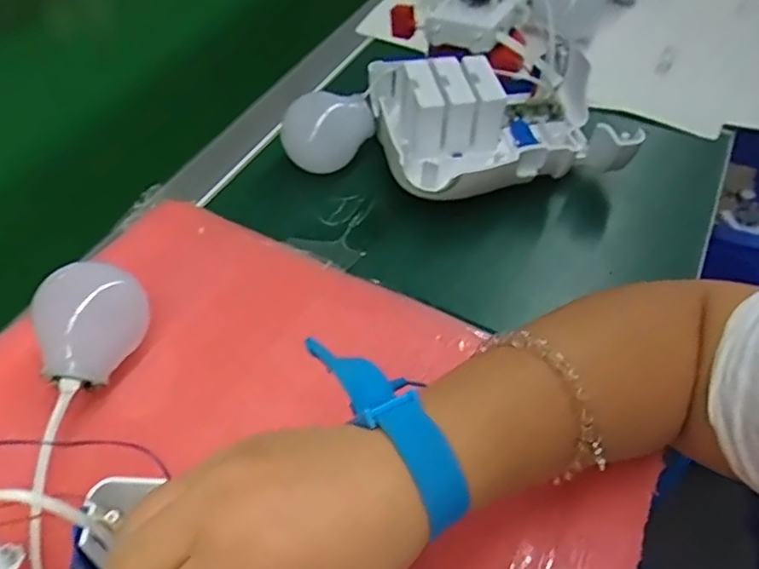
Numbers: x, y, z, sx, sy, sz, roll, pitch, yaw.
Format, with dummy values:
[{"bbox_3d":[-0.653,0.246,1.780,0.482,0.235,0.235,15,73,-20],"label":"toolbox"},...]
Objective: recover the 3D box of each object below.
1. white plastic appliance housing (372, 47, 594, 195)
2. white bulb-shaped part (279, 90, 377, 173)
[{"bbox_3d":[0.092,-0.123,0.480,0.186,0.068,0.144,-6,53,-7],"label":"white plastic appliance housing"},{"bbox_3d":[-0.042,-0.119,0.481,0.052,0.051,0.065,35,59,22],"label":"white bulb-shaped part"}]

